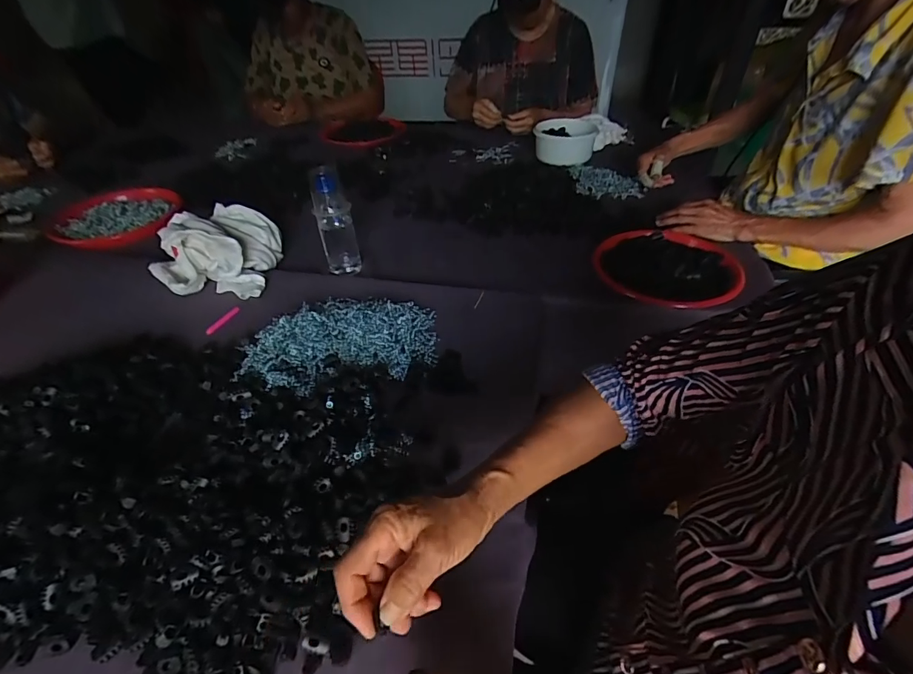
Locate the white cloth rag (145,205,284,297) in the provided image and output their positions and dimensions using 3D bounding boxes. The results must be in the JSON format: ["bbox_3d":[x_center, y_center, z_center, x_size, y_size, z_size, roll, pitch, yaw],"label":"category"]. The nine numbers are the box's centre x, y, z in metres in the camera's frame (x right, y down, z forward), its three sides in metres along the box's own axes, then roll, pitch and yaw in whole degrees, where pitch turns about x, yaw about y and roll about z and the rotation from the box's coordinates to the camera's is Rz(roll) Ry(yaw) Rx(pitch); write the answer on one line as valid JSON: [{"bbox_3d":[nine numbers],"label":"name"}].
[{"bbox_3d":[-0.414,-0.154,0.751,0.193,0.091,0.182,2,42,5],"label":"white cloth rag"}]

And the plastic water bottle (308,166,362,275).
[{"bbox_3d":[-0.207,-0.195,0.745,0.060,0.171,0.059,-13,43,-12],"label":"plastic water bottle"}]

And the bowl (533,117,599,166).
[{"bbox_3d":[0.280,-0.507,1.126,0.157,0.076,0.182,9,43,12],"label":"bowl"}]

